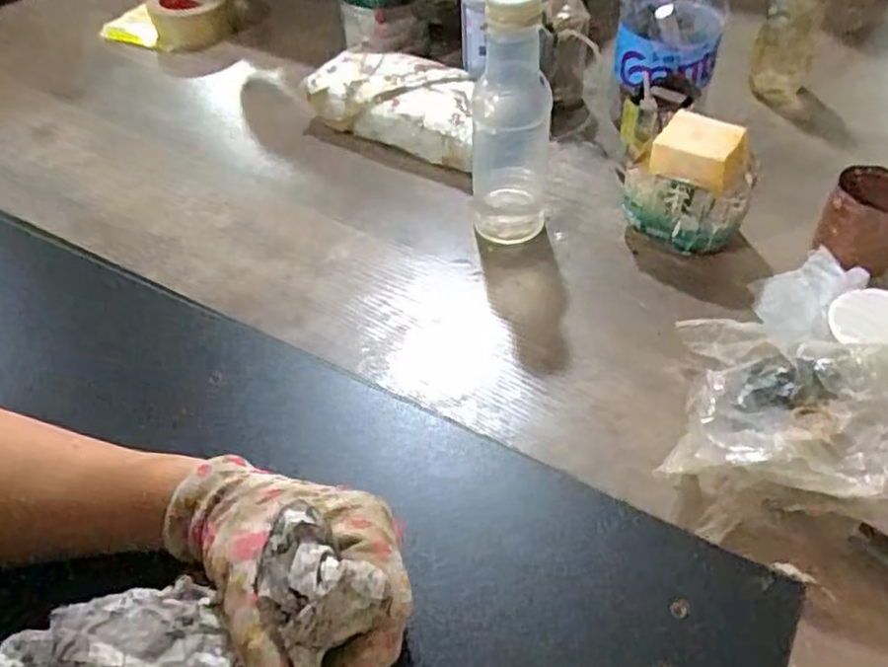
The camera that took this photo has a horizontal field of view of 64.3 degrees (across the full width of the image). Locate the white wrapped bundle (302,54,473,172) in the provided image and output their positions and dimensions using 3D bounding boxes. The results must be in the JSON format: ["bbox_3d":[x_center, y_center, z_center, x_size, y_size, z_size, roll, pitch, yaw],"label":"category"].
[{"bbox_3d":[-0.035,-0.246,0.758,0.225,0.074,0.097,25,54,24],"label":"white wrapped bundle"}]

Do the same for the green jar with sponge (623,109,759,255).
[{"bbox_3d":[0.209,-0.126,0.608,0.102,0.096,0.084,16,51,18],"label":"green jar with sponge"}]

